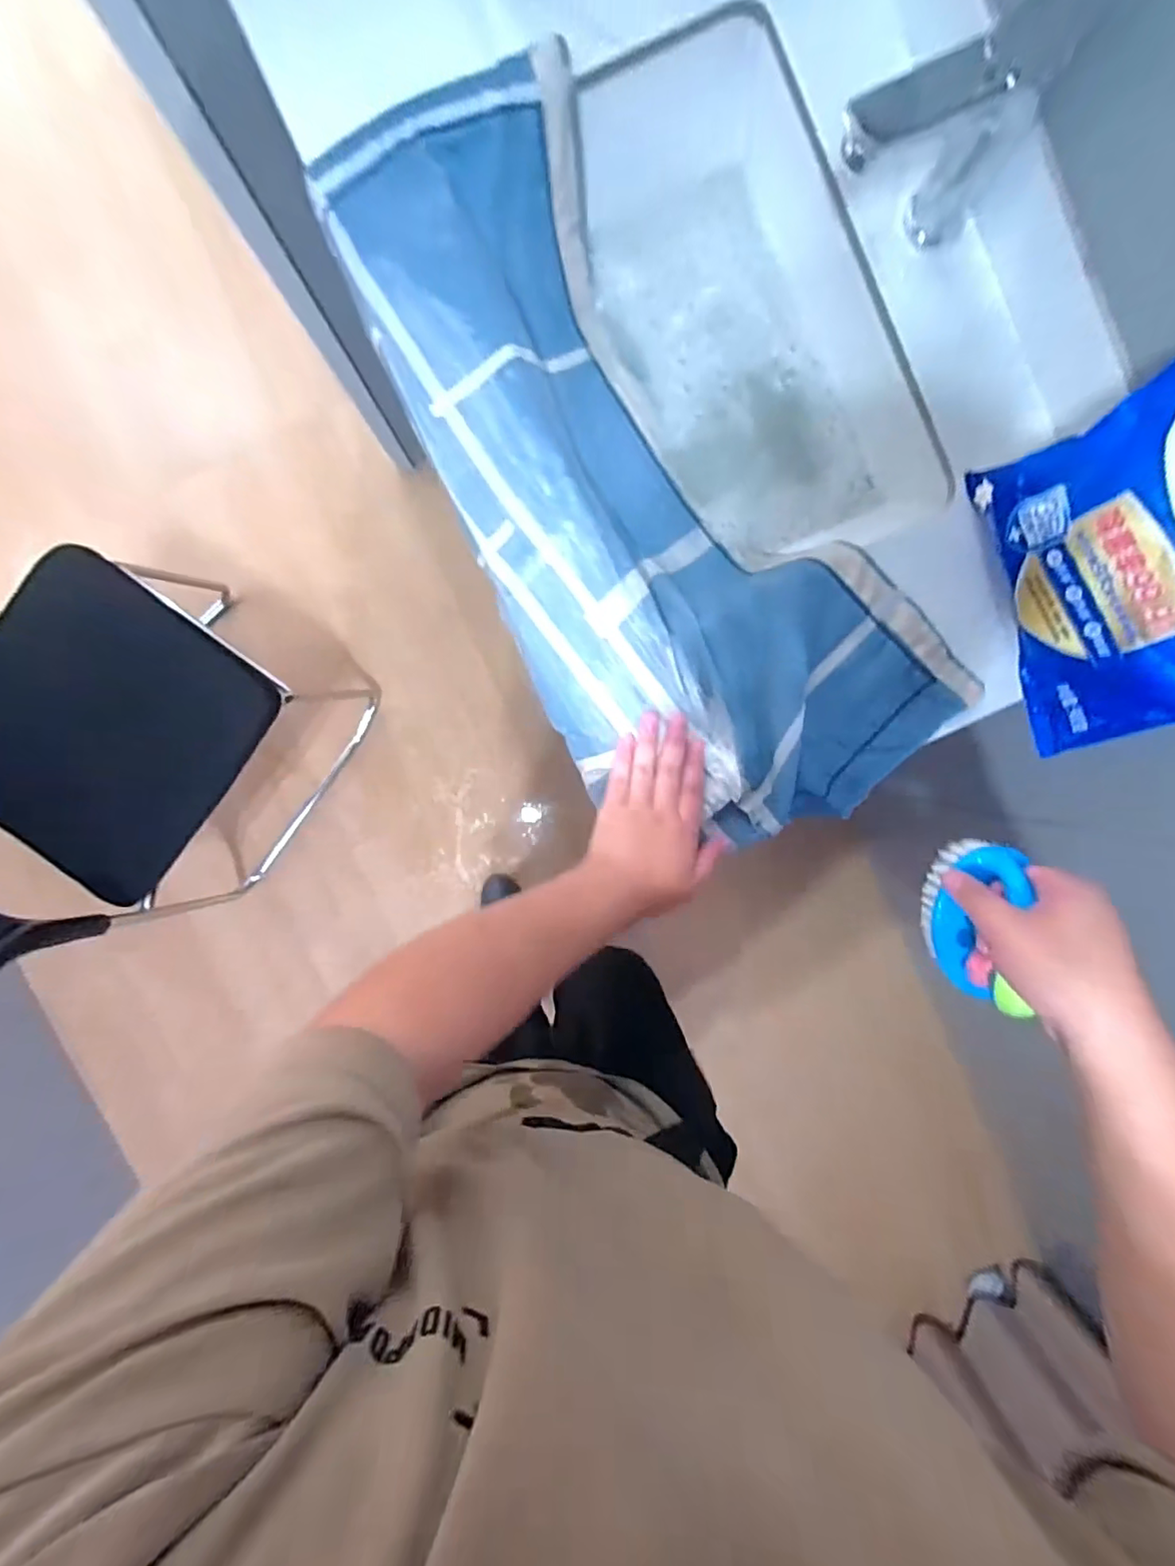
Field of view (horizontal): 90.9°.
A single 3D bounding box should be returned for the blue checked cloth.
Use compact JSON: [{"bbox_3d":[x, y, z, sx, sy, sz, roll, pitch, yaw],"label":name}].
[{"bbox_3d":[0.023,-0.240,0.519,0.298,0.109,0.645,-36,92,1],"label":"blue checked cloth"}]

